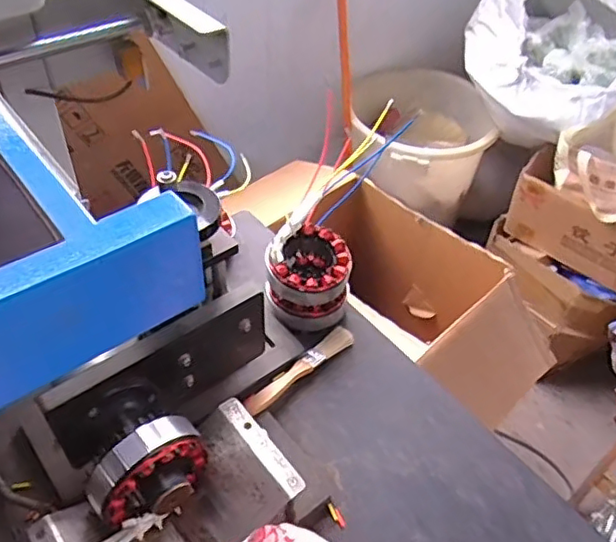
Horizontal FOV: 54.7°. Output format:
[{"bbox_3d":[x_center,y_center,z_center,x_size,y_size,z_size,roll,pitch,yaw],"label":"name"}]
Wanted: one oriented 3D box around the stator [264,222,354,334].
[{"bbox_3d":[0.002,0.006,0.640,0.086,0.085,0.088,10,47,5],"label":"stator"}]

